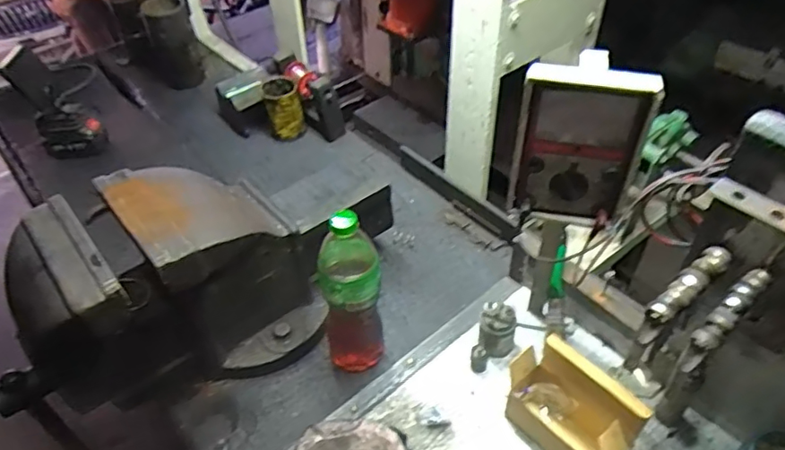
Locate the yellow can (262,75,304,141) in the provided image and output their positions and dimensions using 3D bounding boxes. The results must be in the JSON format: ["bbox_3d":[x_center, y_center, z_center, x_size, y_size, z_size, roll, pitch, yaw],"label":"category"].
[{"bbox_3d":[-0.222,-0.235,1.174,0.067,0.129,0.067,-1,45,1],"label":"yellow can"}]

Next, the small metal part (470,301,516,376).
[{"bbox_3d":[0.134,0.154,0.758,0.050,0.079,0.066,20,50,22],"label":"small metal part"}]

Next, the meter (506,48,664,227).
[{"bbox_3d":[0.188,-0.083,0.588,0.137,0.171,0.054,7,46,9],"label":"meter"}]

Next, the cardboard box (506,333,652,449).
[{"bbox_3d":[0.207,0.219,0.670,0.082,0.106,0.150,-33,52,-25],"label":"cardboard box"}]

